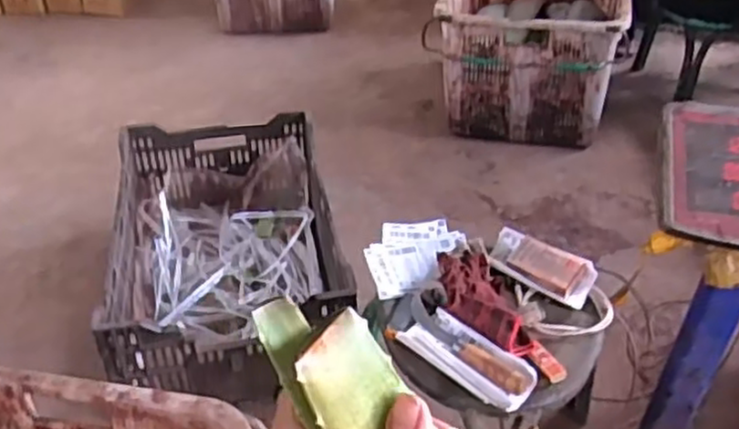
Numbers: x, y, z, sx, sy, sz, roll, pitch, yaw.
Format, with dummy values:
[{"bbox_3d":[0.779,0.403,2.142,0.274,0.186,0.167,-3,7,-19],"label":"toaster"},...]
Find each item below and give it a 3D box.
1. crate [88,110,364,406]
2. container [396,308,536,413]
[{"bbox_3d":[-0.269,0.056,1.398,0.390,0.213,0.605,-8,37,-8],"label":"crate"},{"bbox_3d":[0.117,0.169,0.861,0.157,0.034,0.080,27,46,33],"label":"container"}]

